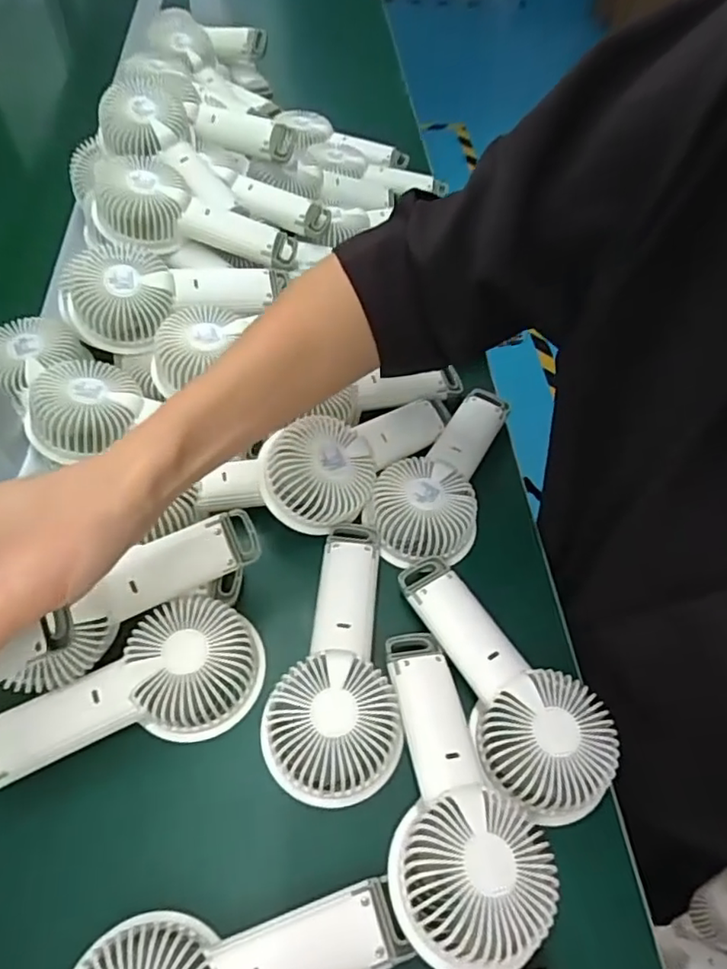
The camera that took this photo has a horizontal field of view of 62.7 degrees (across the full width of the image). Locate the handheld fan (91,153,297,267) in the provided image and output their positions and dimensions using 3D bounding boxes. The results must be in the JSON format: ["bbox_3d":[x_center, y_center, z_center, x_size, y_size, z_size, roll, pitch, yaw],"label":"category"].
[{"bbox_3d":[-0.156,-0.249,0.558,0.179,0.046,0.075,11,54,-15],"label":"handheld fan"}]

